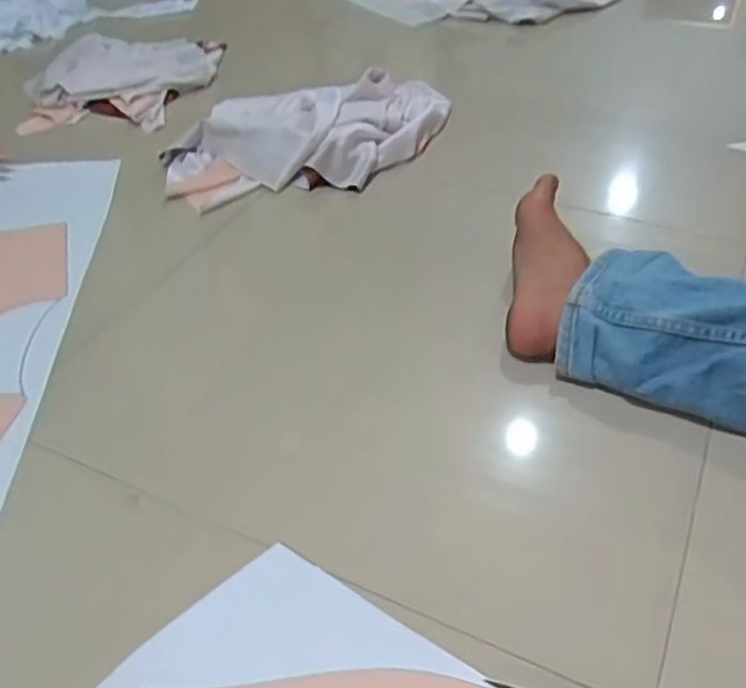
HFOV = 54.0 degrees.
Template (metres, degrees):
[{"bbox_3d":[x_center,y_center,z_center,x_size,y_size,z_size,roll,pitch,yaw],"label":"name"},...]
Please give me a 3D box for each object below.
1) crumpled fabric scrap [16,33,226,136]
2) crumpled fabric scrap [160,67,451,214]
[{"bbox_3d":[-0.428,-0.463,1.264,0.337,0.058,0.314,-9,42,-8],"label":"crumpled fabric scrap"},{"bbox_3d":[-0.088,-0.313,1.086,0.427,0.062,0.281,-6,40,-4],"label":"crumpled fabric scrap"}]

